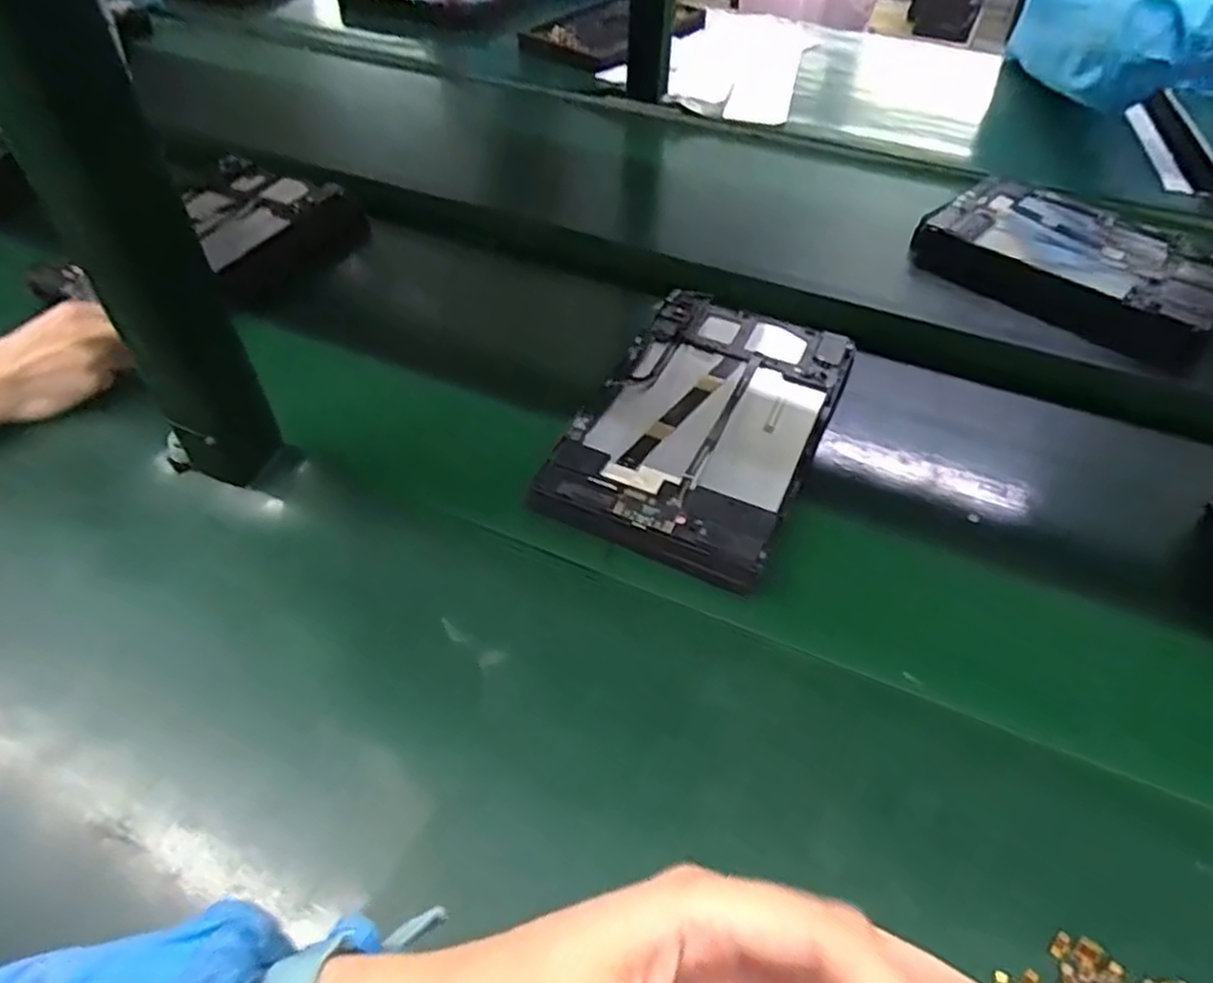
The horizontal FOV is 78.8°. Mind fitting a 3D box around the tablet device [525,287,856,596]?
[{"bbox_3d":[0.069,-0.053,0.509,0.150,0.016,0.249,20,51,16],"label":"tablet device"}]

